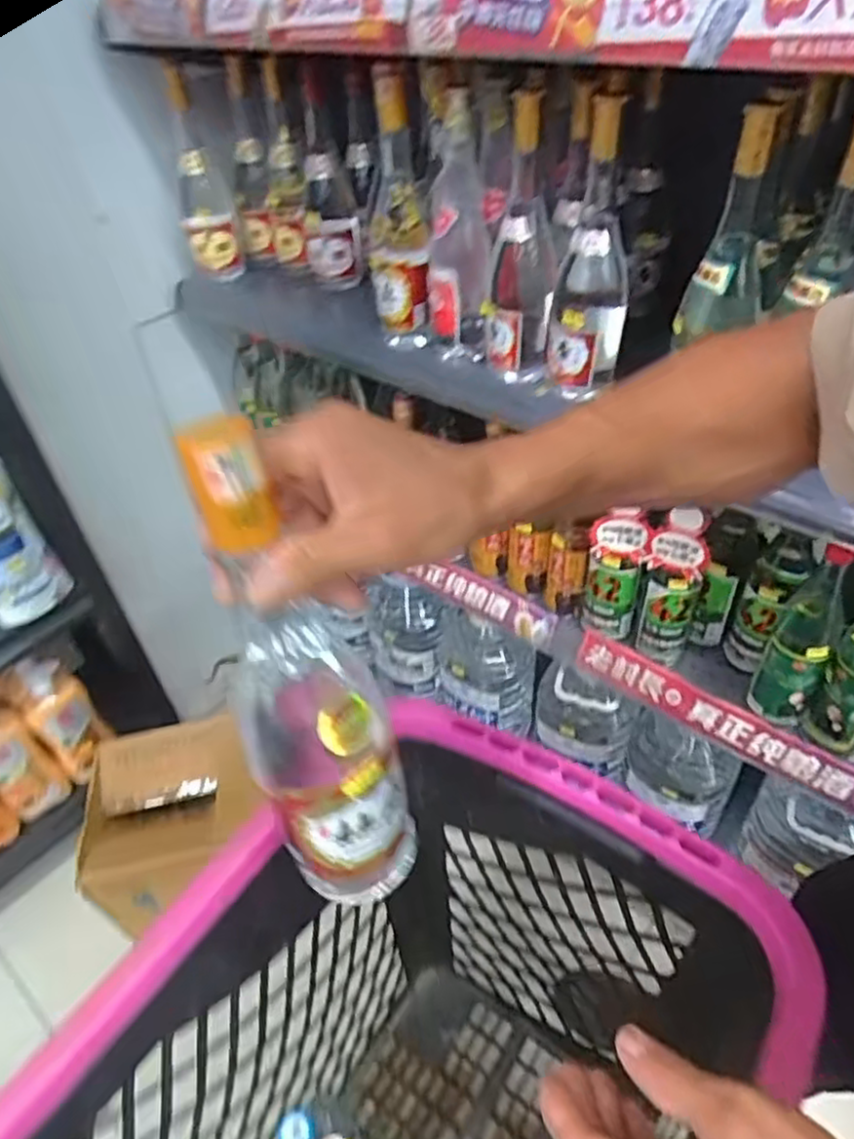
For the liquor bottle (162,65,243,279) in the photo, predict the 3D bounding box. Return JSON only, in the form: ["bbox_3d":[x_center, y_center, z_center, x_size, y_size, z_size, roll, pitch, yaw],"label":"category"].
[{"bbox_3d":[-0.329,-0.563,1.016,0.073,0.272,0.075,-15,43,-11],"label":"liquor bottle"}]

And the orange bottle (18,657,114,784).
[{"bbox_3d":[-0.602,0.250,1.175,0.098,0.234,0.056,-28,47,-23],"label":"orange bottle"}]

